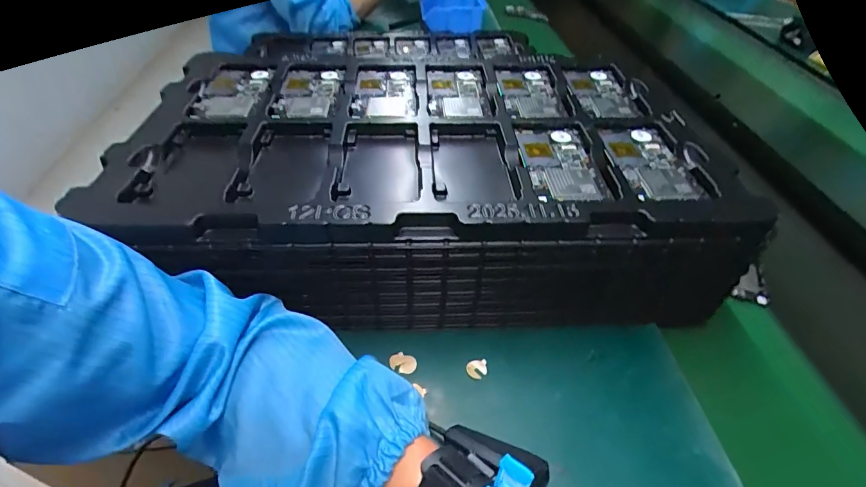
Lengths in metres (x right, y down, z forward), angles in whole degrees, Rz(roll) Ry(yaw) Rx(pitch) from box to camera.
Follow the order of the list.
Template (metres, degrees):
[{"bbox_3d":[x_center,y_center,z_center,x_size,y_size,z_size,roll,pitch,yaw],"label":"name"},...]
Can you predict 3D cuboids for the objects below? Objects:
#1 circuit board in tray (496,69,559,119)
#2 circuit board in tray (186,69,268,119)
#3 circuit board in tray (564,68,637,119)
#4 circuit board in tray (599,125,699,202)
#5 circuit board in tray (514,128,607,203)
[{"bbox_3d":[0.111,-0.174,0.504,0.064,0.005,0.129,2,46,-3],"label":"circuit board in tray"},{"bbox_3d":[-0.223,-0.162,0.472,0.067,0.017,0.114,2,45,-3],"label":"circuit board in tray"},{"bbox_3d":[0.194,-0.176,0.507,0.063,0.004,0.131,3,45,-2],"label":"circuit board in tray"},{"bbox_3d":[0.200,-0.078,0.409,0.064,0.004,0.122,3,45,-2],"label":"circuit board in tray"},{"bbox_3d":[0.116,-0.075,0.404,0.064,0.006,0.120,2,45,-3],"label":"circuit board in tray"}]

